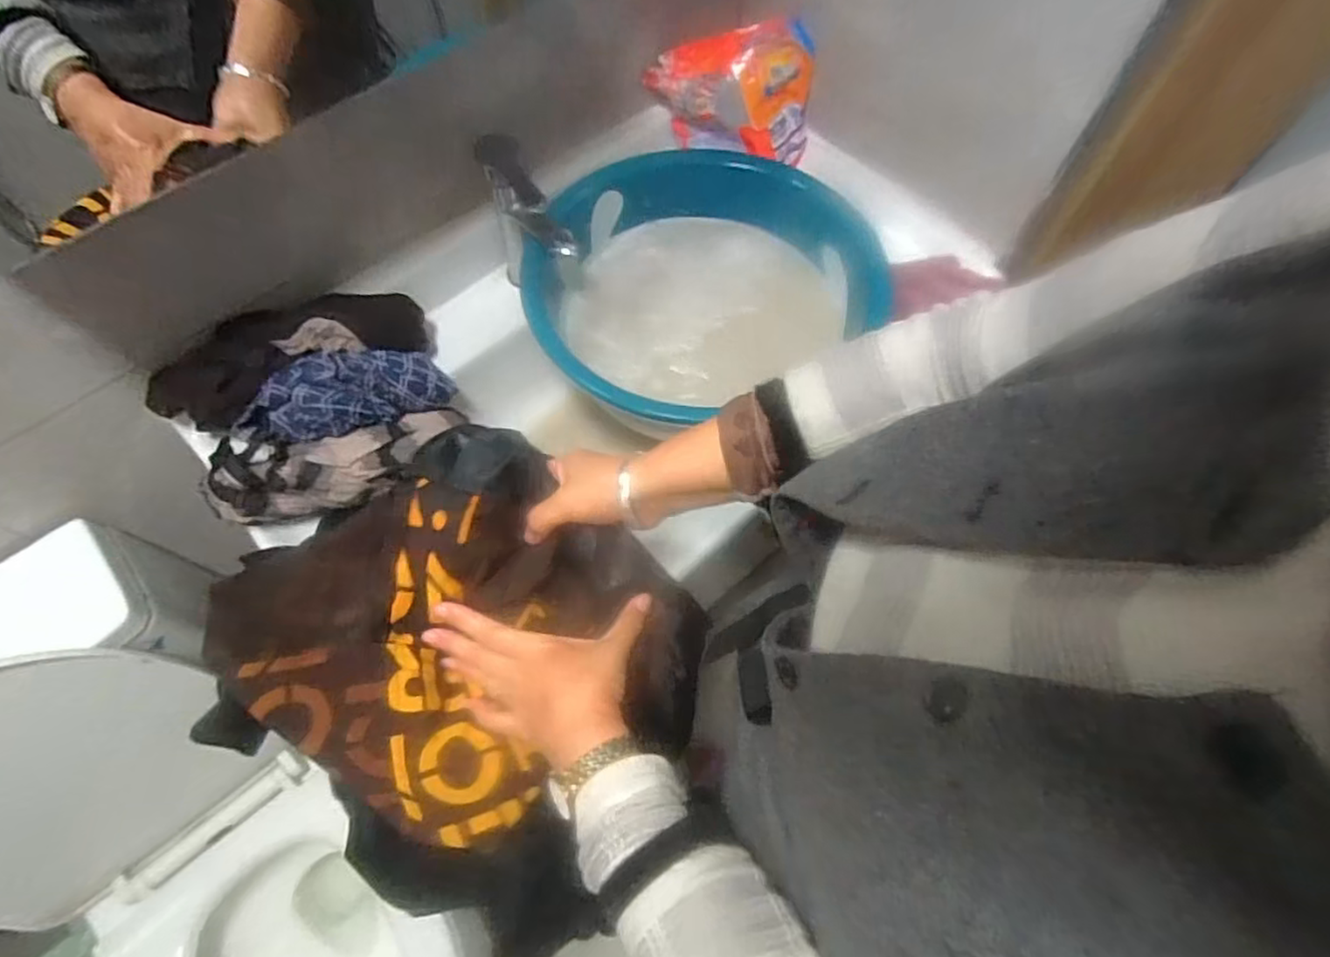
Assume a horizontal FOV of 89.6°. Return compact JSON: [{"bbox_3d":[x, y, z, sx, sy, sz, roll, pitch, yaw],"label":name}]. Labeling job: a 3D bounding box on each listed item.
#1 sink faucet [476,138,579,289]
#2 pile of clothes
[{"bbox_3d":[-0.144,-0.266,0.729,0.048,0.167,0.118,-34,69,-15],"label":"sink faucet"},{"bbox_3d":[-0.341,-0.079,0.672,0.239,0.118,0.192,-33,69,-14],"label":"pile of clothes"}]

